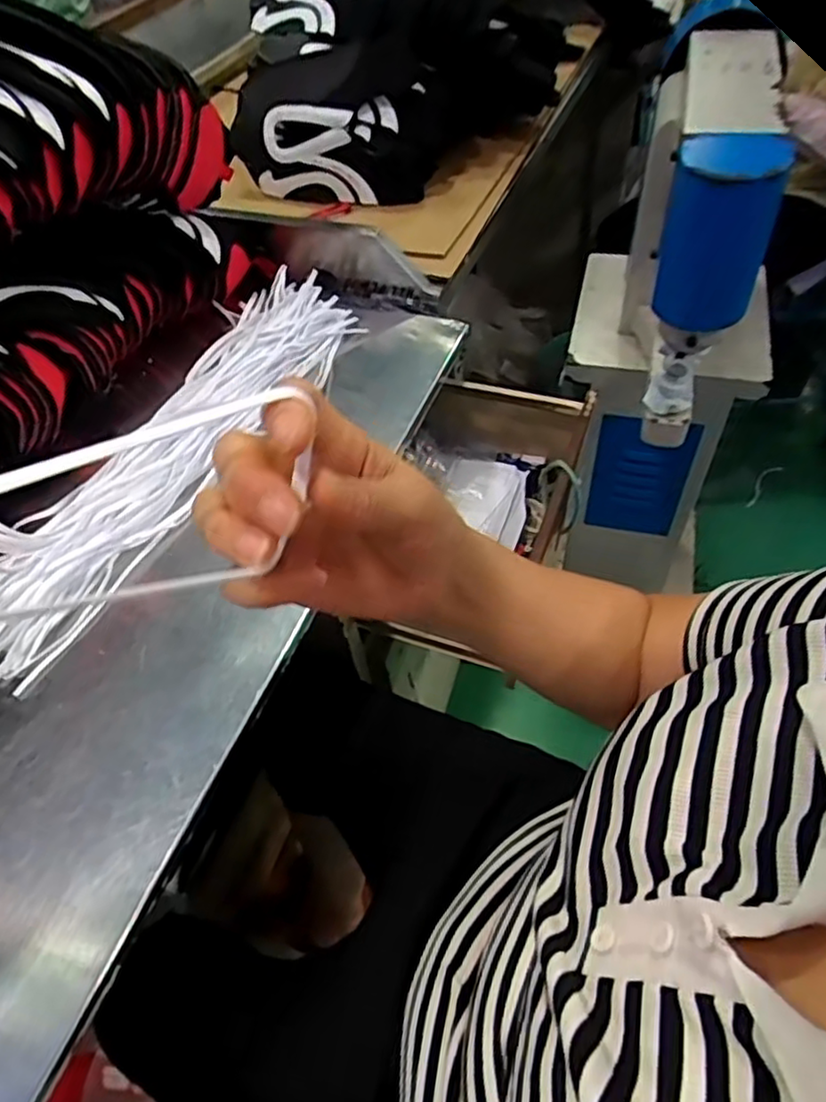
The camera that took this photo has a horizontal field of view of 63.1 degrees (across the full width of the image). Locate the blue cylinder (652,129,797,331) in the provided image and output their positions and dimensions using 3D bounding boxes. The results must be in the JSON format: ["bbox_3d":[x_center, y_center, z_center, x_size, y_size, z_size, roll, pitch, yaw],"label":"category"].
[{"bbox_3d":[0.277,-0.290,0.618,0.092,0.151,0.079,15,56,16],"label":"blue cylinder"}]

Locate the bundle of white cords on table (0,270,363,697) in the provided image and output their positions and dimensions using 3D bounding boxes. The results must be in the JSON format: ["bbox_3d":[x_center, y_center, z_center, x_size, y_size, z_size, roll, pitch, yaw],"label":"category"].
[{"bbox_3d":[-0.245,-0.127,0.685,0.183,0.049,0.549,24,59,22],"label":"bundle of white cords on table"}]

